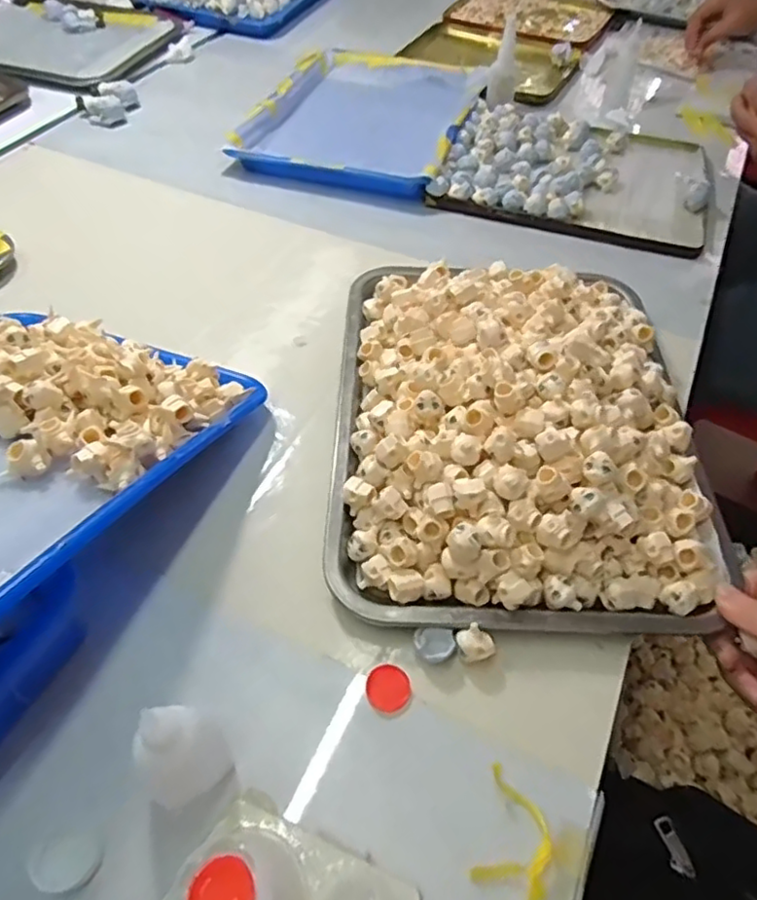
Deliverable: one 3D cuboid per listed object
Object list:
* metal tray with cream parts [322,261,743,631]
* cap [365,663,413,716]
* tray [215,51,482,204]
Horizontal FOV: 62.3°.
[{"bbox_3d":[0.097,-0.040,0.454,0.254,0.063,0.327,2,54,-1],"label":"metal tray with cream parts"},{"bbox_3d":[0.006,0.136,0.358,0.025,0.004,0.027,1,52,-1],"label":"cap"},{"bbox_3d":[-0.014,-0.421,0.784,0.243,0.033,0.318,15,53,10],"label":"tray"}]

